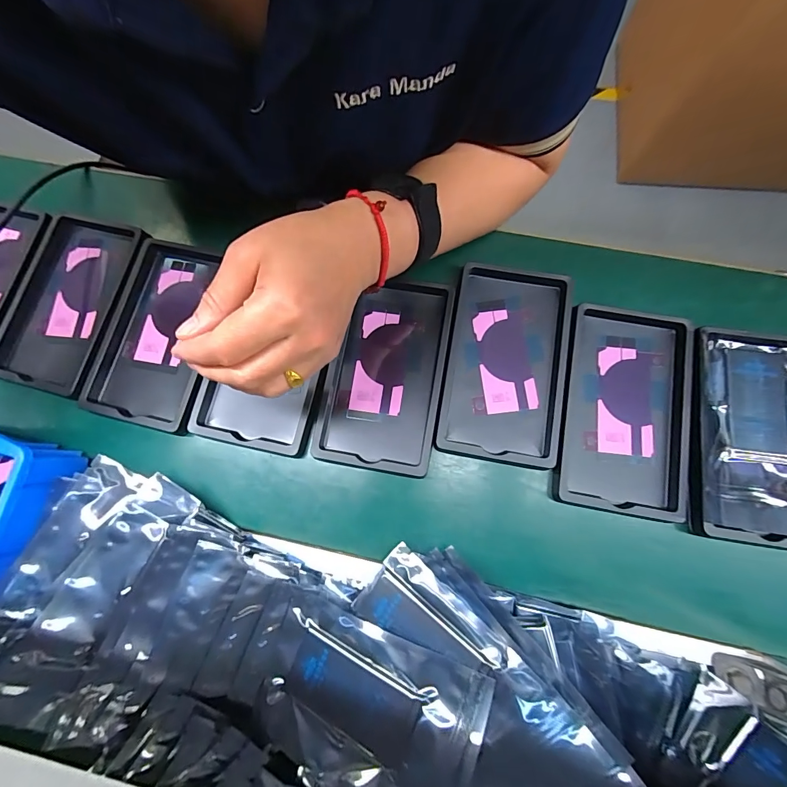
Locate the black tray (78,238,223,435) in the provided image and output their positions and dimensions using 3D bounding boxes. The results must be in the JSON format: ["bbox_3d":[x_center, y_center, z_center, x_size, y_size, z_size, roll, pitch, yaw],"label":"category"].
[{"bbox_3d":[-0.198,-0.055,0.334,0.094,0.013,0.166,9,81,4],"label":"black tray"}]

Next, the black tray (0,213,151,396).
[{"bbox_3d":[-0.291,-0.084,0.344,0.097,0.016,0.160,14,82,5],"label":"black tray"}]

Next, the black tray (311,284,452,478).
[{"bbox_3d":[-0.008,-0.015,0.320,0.091,0.023,0.154,8,81,4],"label":"black tray"}]

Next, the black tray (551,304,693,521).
[{"bbox_3d":[0.177,0.008,0.299,0.092,0.016,0.161,9,81,4],"label":"black tray"}]

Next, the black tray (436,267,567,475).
[{"bbox_3d":[0.089,-0.029,0.313,0.092,0.015,0.163,9,81,4],"label":"black tray"}]

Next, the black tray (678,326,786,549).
[{"bbox_3d":[0.267,0.026,0.289,0.091,0.024,0.162,8,81,4],"label":"black tray"}]

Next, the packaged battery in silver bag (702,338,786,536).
[{"bbox_3d":[0.268,0.029,0.290,0.079,0.020,0.142,10,81,5],"label":"packaged battery in silver bag"}]

